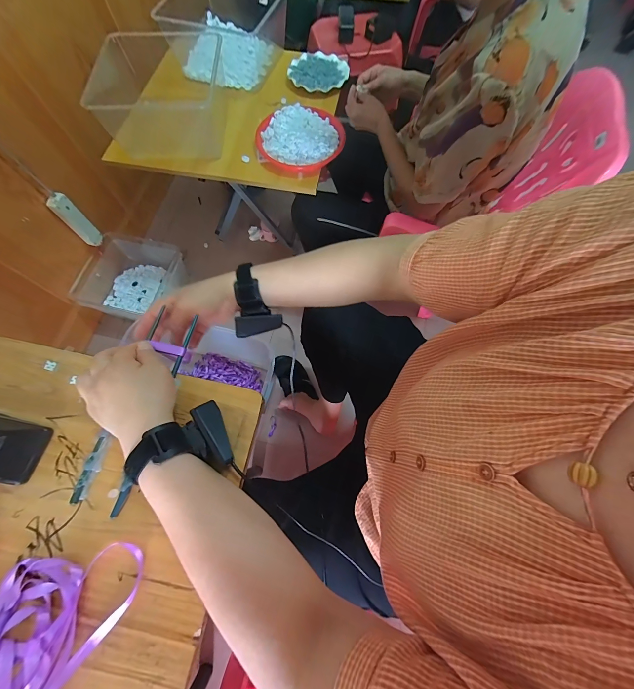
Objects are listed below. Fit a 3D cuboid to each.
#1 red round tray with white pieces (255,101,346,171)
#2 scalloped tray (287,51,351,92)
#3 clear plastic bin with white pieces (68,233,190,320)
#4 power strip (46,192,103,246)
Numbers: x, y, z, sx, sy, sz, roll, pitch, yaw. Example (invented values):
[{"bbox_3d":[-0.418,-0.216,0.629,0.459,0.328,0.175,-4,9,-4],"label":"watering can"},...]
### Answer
[{"bbox_3d":[-0.047,-0.573,0.799,0.236,0.044,0.229,-3,70,-1],"label":"red round tray with white pieces"},{"bbox_3d":[0.007,-0.859,0.914,0.180,0.018,0.189,13,71,5],"label":"scalloped tray"},{"bbox_3d":[-0.687,-0.251,1.117,0.295,0.135,0.310,8,70,3],"label":"clear plastic bin with white pieces"},{"bbox_3d":[-0.793,-0.407,0.961,0.029,0.187,0.060,42,75,13],"label":"power strip"}]

